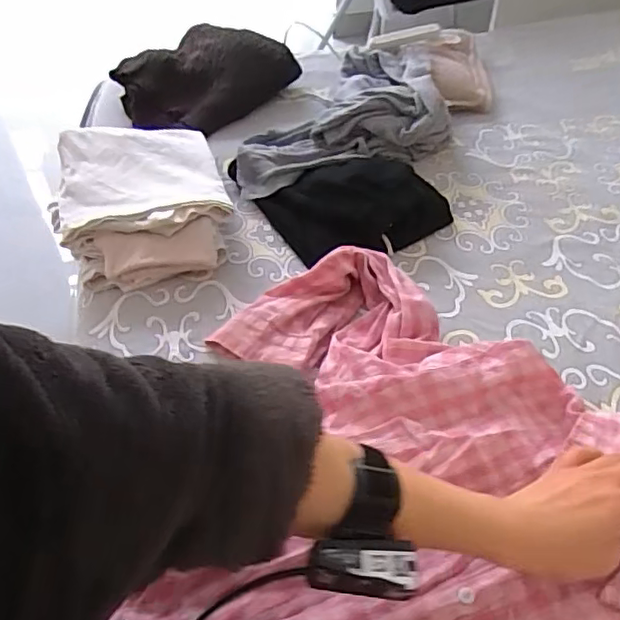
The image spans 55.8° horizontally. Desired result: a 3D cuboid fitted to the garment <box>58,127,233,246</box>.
[{"bbox_3d":[-0.221,-0.175,0.762,0.210,0.041,0.231,-11,48,-7],"label":"garment"}]

